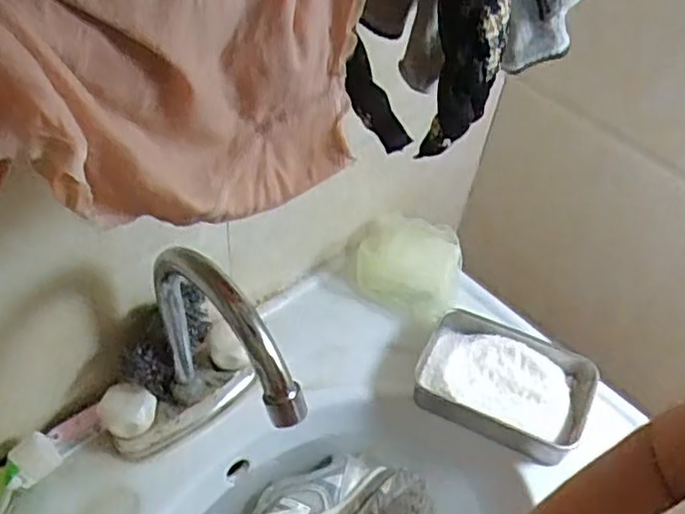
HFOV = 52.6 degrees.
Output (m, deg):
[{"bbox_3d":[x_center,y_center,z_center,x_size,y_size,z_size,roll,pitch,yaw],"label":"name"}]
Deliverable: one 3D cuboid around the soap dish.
[{"bbox_3d":[0.141,0.115,0.616,0.146,0.042,0.099,21,51,12],"label":"soap dish"}]

